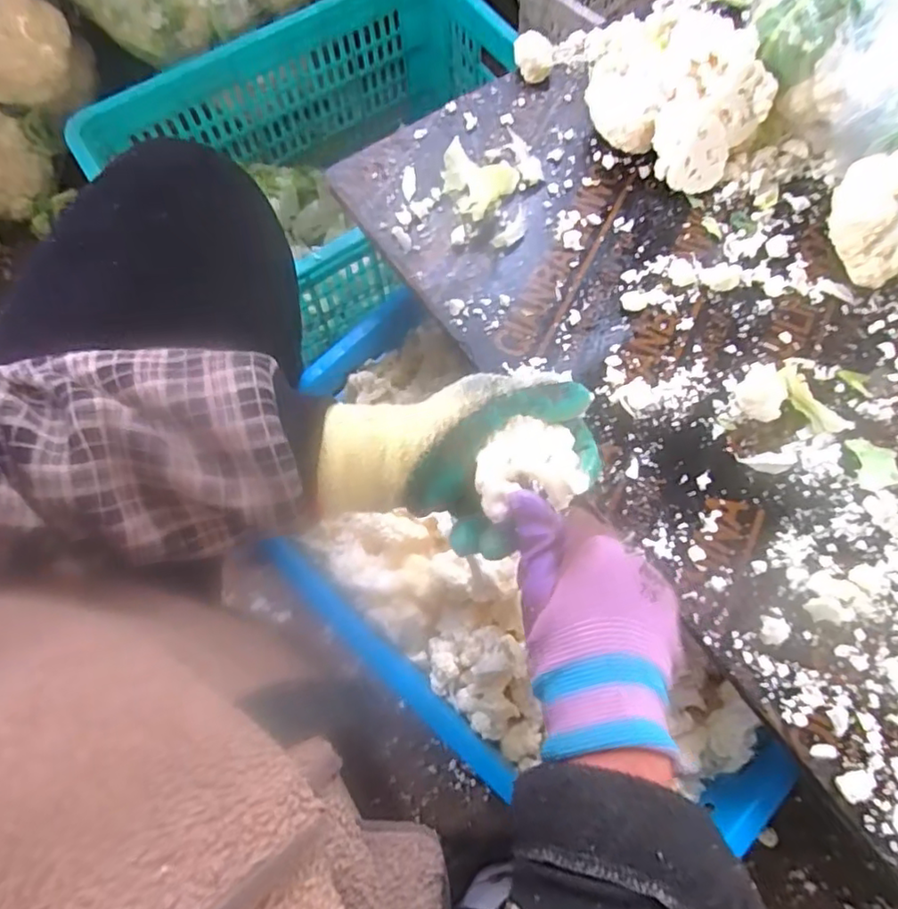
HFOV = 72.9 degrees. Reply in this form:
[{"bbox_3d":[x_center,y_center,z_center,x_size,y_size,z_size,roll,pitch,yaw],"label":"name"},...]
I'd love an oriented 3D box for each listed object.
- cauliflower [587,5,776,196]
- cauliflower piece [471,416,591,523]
[{"bbox_3d":[0.187,-0.297,0.513,0.143,0.082,0.096,23,72,9],"label":"cauliflower"},{"bbox_3d":[0.047,0.008,0.353,0.060,0.032,0.045,-11,70,-3],"label":"cauliflower piece"}]

